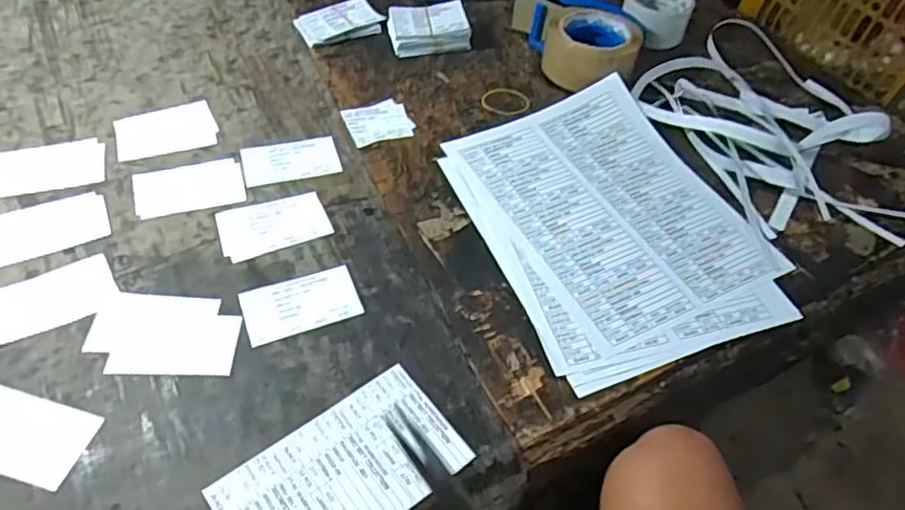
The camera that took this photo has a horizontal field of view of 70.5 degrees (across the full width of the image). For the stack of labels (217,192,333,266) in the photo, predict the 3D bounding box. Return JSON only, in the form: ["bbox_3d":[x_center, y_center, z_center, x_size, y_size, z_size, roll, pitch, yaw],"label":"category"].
[{"bbox_3d":[-0.158,-0.027,0.567,0.093,0.004,0.061,-16,54,-19],"label":"stack of labels"}]

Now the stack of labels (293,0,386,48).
[{"bbox_3d":[-0.134,-0.280,0.770,0.102,0.013,0.065,-22,56,-22],"label":"stack of labels"}]

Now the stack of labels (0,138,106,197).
[{"bbox_3d":[-0.372,-0.082,0.588,0.094,0.004,0.063,-13,53,-16],"label":"stack of labels"}]

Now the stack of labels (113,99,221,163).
[{"bbox_3d":[-0.283,-0.124,0.633,0.092,0.004,0.067,-14,56,-15],"label":"stack of labels"}]

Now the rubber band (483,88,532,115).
[{"bbox_3d":[0.058,-0.170,0.711,0.055,0.004,0.043,-13,55,-21],"label":"rubber band"}]

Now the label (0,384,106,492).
[{"bbox_3d":[-0.291,0.121,0.431,0.090,0.004,0.053,15,50,6],"label":"label"}]

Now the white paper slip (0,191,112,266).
[{"bbox_3d":[-0.345,-0.024,0.543,0.095,0.004,0.059,-18,54,-20],"label":"white paper slip"}]

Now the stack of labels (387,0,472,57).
[{"bbox_3d":[-0.028,-0.267,0.758,0.091,0.037,0.061,-7,51,-12],"label":"stack of labels"}]

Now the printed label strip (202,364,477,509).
[{"bbox_3d":[-0.072,0.145,0.425,0.152,0.005,0.089,-30,59,-27],"label":"printed label strip"}]

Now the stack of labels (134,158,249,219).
[{"bbox_3d":[-0.241,-0.064,0.586,0.094,0.004,0.061,-13,53,-16],"label":"stack of labels"}]

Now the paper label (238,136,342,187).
[{"bbox_3d":[-0.156,-0.092,0.620,0.090,0.004,0.055,-12,52,-15],"label":"paper label"}]

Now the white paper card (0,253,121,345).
[{"bbox_3d":[-0.313,0.034,0.501,0.090,0.004,0.055,-23,56,-23],"label":"white paper card"}]

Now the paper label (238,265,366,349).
[{"bbox_3d":[-0.122,0.039,0.514,0.089,0.004,0.054,-15,53,-18],"label":"paper label"}]

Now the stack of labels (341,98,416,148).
[{"bbox_3d":[-0.077,-0.139,0.671,0.066,0.005,0.059,-16,53,-18],"label":"stack of labels"}]

